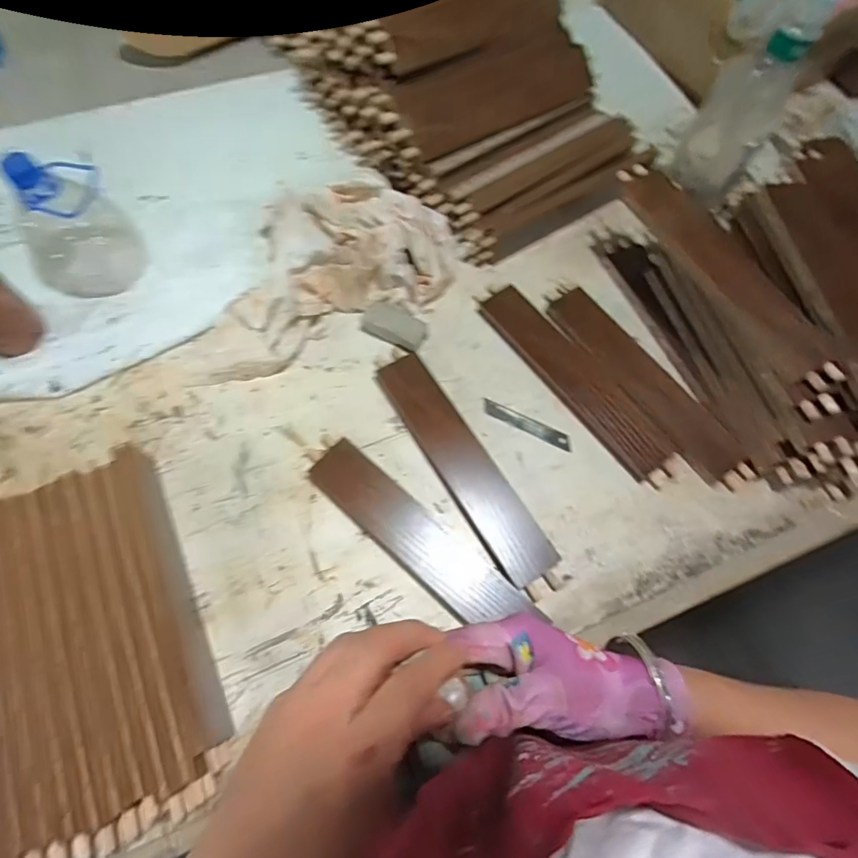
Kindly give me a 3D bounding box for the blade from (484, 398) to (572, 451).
[{"bbox_3d":[0.101,-0.005,0.503,0.099,0.004,0.020,28,67,13],"label":"blade"}]

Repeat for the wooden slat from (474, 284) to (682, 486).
[{"bbox_3d":[0.155,-0.054,0.516,0.060,0.019,0.265,-32,72,-16],"label":"wooden slat"}]

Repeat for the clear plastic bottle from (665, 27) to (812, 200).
[{"bbox_3d":[0.325,-0.332,0.515,0.079,0.150,0.069,32,70,9],"label":"clear plastic bottle"}]

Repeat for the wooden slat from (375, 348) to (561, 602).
[{"bbox_3d":[0.032,0.033,0.472,0.052,0.020,0.272,-30,71,-15],"label":"wooden slat"}]

